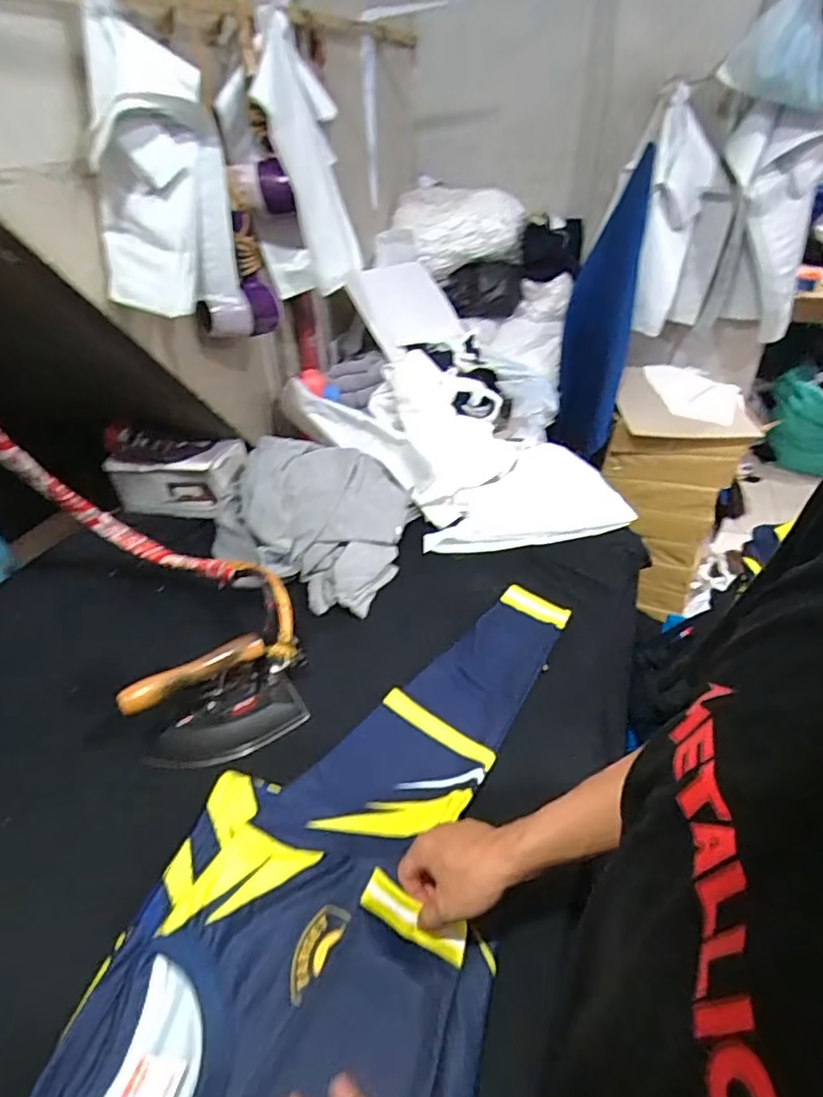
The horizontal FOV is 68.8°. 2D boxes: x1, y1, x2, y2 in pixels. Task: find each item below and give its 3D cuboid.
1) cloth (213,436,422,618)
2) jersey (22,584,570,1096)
[{"bbox_3d":[-0.182,-0.061,1.079,0.326,0.183,0.308,9,39,13],"label":"cloth"},{"bbox_3d":[-0.052,0.340,0.633,0.374,0.041,0.923,13,40,19],"label":"jersey"}]

